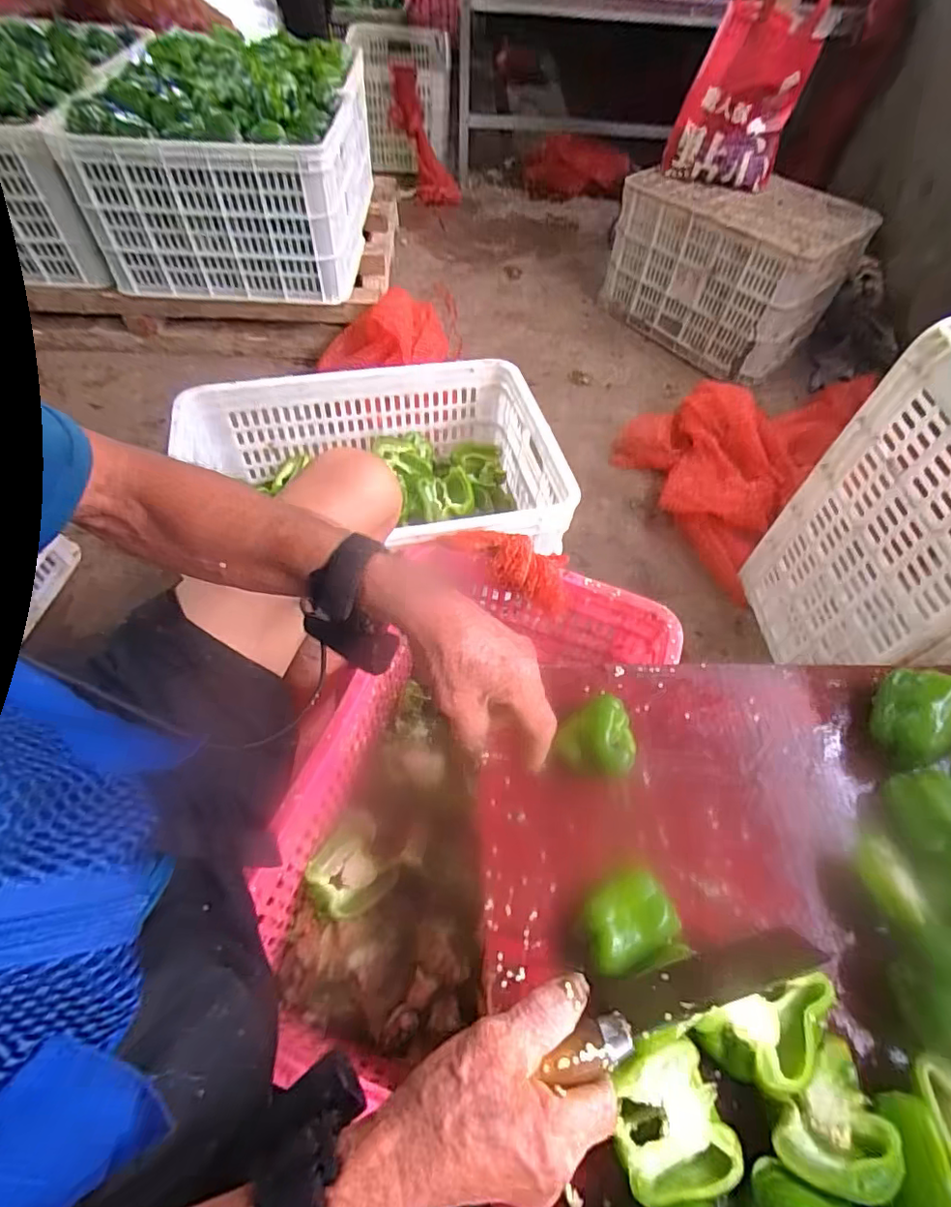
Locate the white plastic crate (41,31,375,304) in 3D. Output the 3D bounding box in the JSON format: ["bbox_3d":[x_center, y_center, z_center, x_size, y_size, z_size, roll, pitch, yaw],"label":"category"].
[{"bbox_3d":[-0.493,-0.929,1.188,0.469,0.298,0.535,2,56,-1],"label":"white plastic crate"}]

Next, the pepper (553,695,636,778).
[{"bbox_3d":[0.116,0.127,0.532,0.070,0.070,0.064,1,57,-2],"label":"pepper"}]

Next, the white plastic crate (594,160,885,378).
[{"bbox_3d":[0.647,-0.879,1.441,0.389,0.294,0.520,-33,64,-22],"label":"white plastic crate"}]

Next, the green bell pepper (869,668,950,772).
[{"bbox_3d":[0.443,0.115,0.558,0.072,0.068,0.096,40,64,22],"label":"green bell pepper"}]

